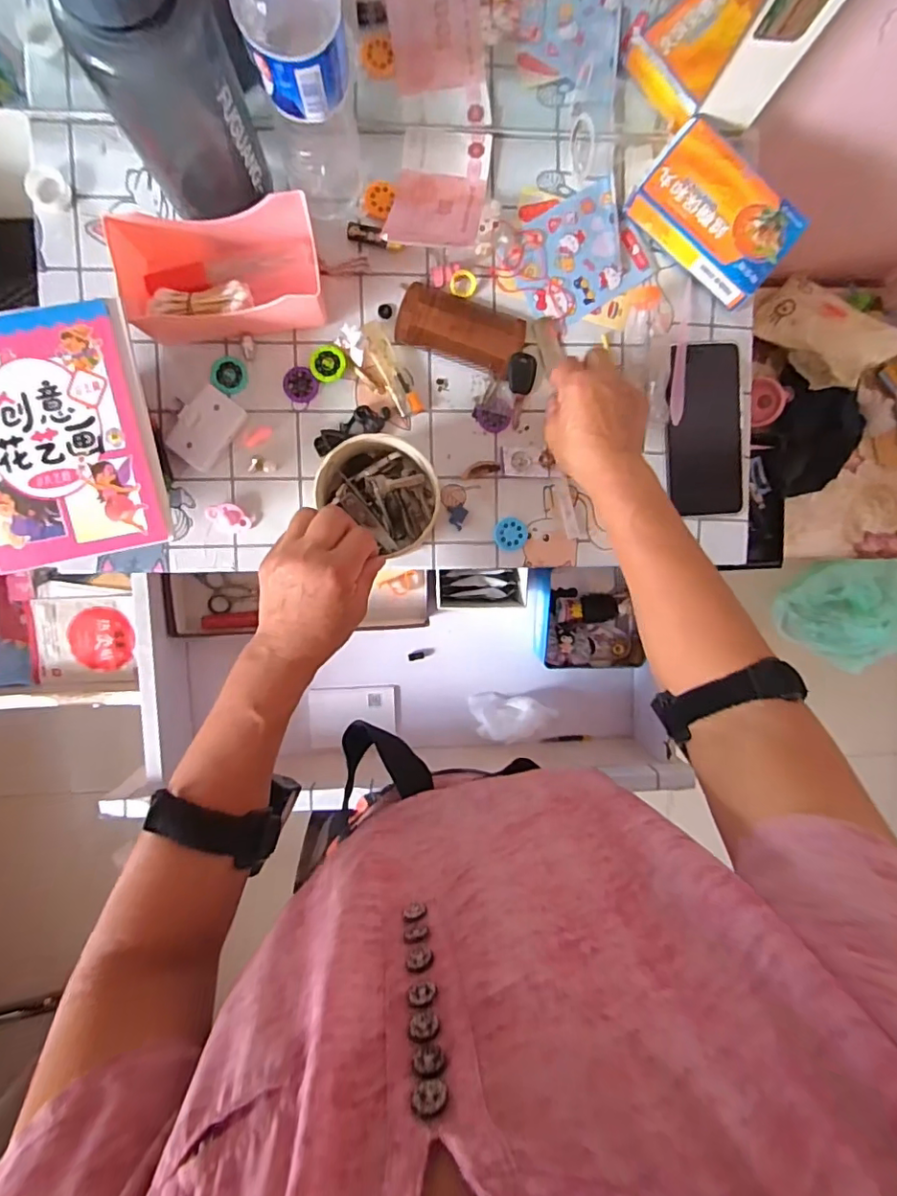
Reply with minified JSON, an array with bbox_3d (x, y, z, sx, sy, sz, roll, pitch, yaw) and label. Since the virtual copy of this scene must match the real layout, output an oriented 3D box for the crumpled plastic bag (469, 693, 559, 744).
[{"bbox_3d":[0.078,0.144,0.639,0.105,0.036,0.052,3,94,-4],"label":"crumpled plastic bag"}]

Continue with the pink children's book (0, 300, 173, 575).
[{"bbox_3d":[-0.289,-0.121,0.401,0.131,0.010,0.180,-11,95,-3],"label":"pink children's book"}]

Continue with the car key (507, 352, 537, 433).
[{"bbox_3d":[0.063,-0.189,0.493,0.026,0.013,0.062,13,93,-5],"label":"car key"}]

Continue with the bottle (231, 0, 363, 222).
[{"bbox_3d":[-0.096,-0.344,0.365,0.066,0.216,0.061,-12,95,-3],"label":"bottle"}]

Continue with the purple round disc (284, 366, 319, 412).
[{"bbox_3d":[-0.133,-0.188,0.481,0.031,0.004,0.033,0,94,-4],"label":"purple round disc"}]

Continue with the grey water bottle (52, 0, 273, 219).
[{"bbox_3d":[-0.182,-0.344,0.357,0.091,0.209,0.076,-7,95,-4],"label":"grey water bottle"}]

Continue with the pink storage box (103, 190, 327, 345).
[{"bbox_3d":[-0.181,-0.263,0.443,0.154,0.052,0.098,-8,95,-4],"label":"pink storage box"}]

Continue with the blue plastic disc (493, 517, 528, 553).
[{"bbox_3d":[0.058,-0.058,0.498,0.030,0.004,0.030,0,94,-4],"label":"blue plastic disc"}]

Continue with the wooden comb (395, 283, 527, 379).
[{"bbox_3d":[0.011,-0.240,0.483,0.111,0.010,0.054,18,93,-5],"label":"wooden comb"}]

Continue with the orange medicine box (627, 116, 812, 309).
[{"bbox_3d":[0.236,-0.336,0.475,0.134,0.027,0.087,39,91,-6],"label":"orange medicine box"}]

